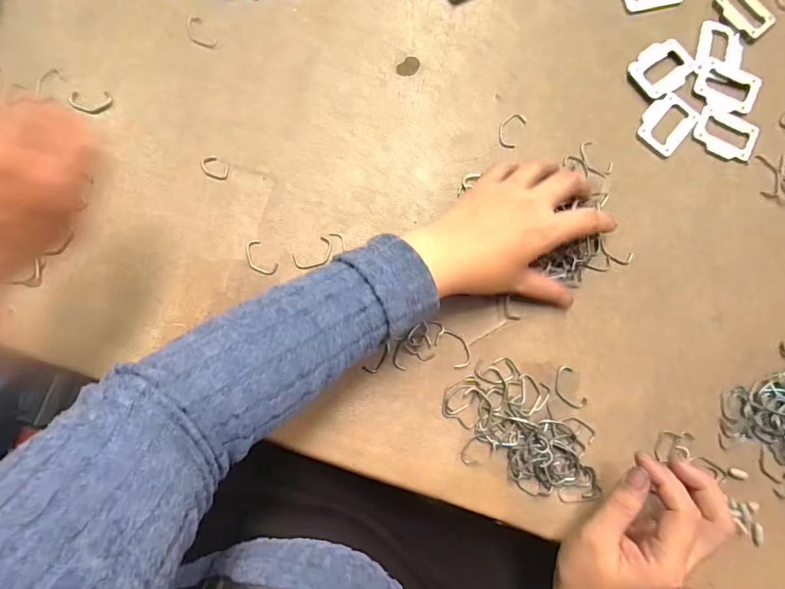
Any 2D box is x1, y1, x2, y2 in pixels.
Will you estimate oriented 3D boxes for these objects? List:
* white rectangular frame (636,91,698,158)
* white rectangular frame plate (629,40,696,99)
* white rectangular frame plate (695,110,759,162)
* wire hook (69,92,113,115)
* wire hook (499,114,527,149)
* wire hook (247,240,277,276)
[{"bbox_3d":[0.227,-0.142,0.395,0.037,0.004,0.048,39,83,2],"label":"white rectangular frame"},{"bbox_3d":[0.224,-0.189,0.400,0.049,0.005,0.040,-37,86,-7],"label":"white rectangular frame plate"},{"bbox_3d":[0.276,-0.132,0.394,0.046,0.004,0.037,21,82,0],"label":"white rectangular frame plate"},{"bbox_3d":[-0.239,-0.152,0.379,0.031,0.004,0.021,-7,83,-4],"label":"wire hook"},{"bbox_3d":[0.097,-0.135,0.395,0.017,0.004,0.030,26,82,1],"label":"wire hook"},{"bbox_3d":[-0.103,-0.027,0.373,0.017,0.004,0.031,-41,86,-7],"label":"wire hook"}]

